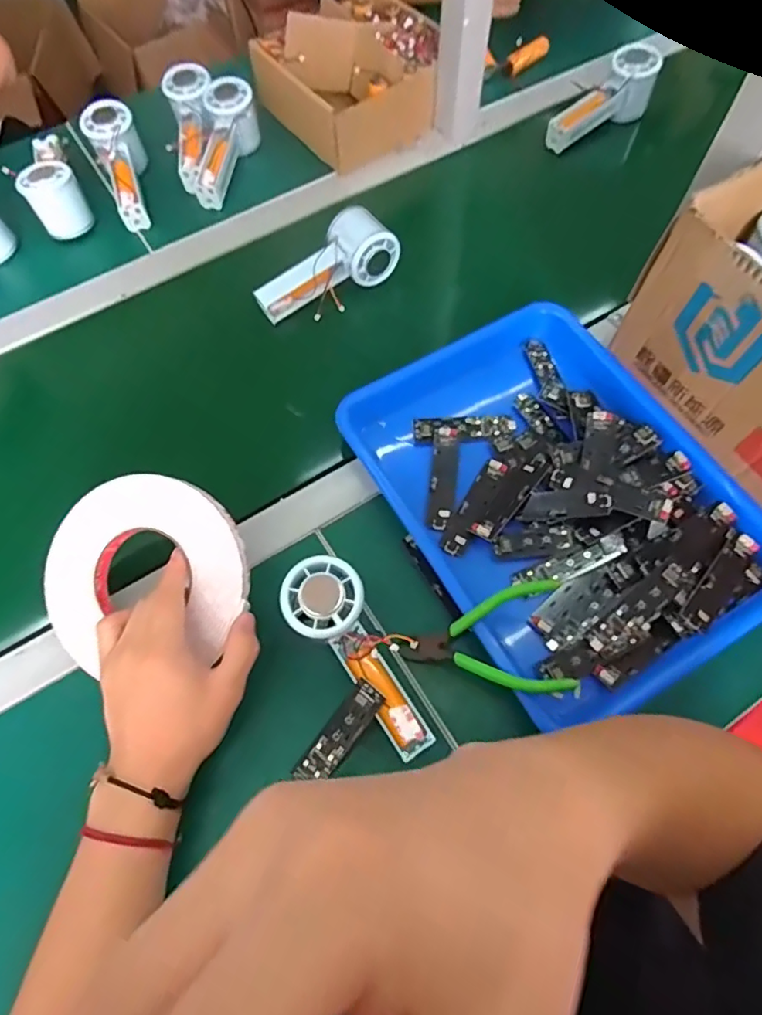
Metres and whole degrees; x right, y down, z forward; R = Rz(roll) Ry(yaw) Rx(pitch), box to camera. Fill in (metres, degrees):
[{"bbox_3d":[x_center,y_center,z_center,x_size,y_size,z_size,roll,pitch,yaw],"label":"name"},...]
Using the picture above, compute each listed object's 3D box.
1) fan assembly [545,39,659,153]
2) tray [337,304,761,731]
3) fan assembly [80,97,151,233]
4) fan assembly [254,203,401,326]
[{"bbox_3d":[0.264,-0.484,0.671,0.146,0.059,0.051,-38,70,-1],"label":"fan assembly"},{"bbox_3d":[0.147,-0.019,0.458,0.255,0.052,0.329,-28,68,-11],"label":"tray"},{"bbox_3d":[-0.300,-0.390,0.635,0.057,0.046,0.158,-15,83,-6],"label":"fan assembly"},{"bbox_3d":[-0.055,-0.239,0.560,0.146,0.069,0.048,-34,69,-14],"label":"fan assembly"}]

